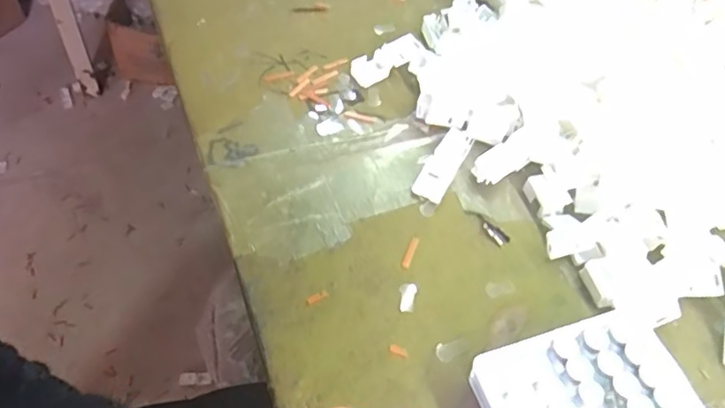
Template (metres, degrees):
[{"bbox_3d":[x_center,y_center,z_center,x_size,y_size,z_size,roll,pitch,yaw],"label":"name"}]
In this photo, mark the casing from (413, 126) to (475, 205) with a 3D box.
[{"bbox_3d":[0.053,-0.026,0.381,0.020,0.005,0.059,27,55,13],"label":"casing"}]

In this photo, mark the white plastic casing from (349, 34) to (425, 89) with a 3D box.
[{"bbox_3d":[0.018,-0.105,0.432,0.055,0.015,0.022,-22,58,-15],"label":"white plastic casing"}]

